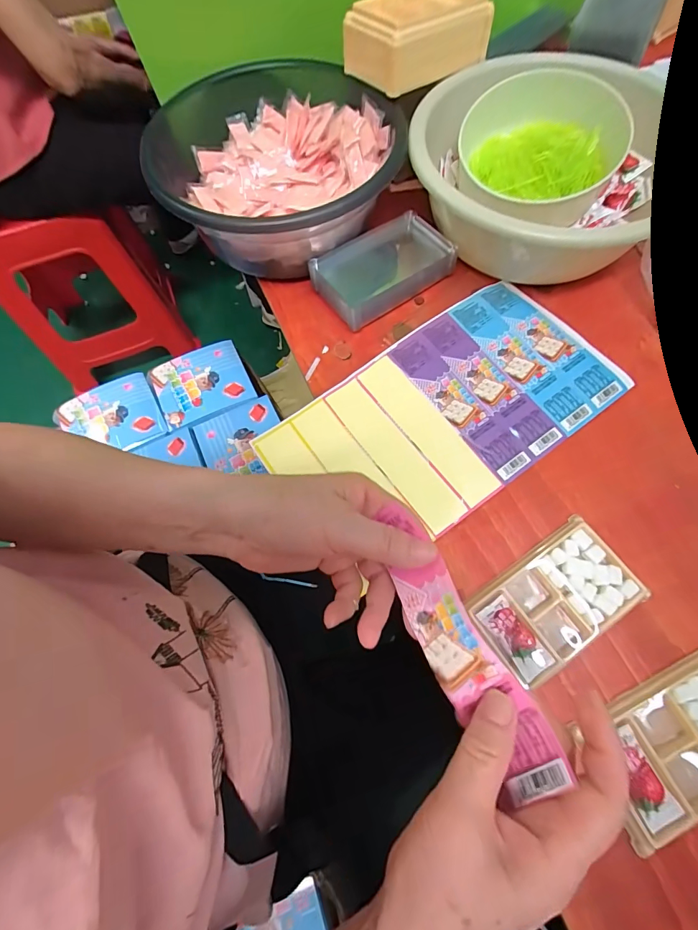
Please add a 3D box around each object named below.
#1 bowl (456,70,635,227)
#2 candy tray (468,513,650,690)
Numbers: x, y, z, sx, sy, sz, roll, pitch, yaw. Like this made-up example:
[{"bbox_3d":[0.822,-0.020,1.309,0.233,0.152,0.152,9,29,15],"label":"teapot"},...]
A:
[{"bbox_3d":[0.206,-0.339,0.435,0.159,0.067,0.176,38,74,15],"label":"bowl"},{"bbox_3d":[0.163,0.108,0.320,0.127,0.015,0.076,-32,71,-10],"label":"candy tray"}]

